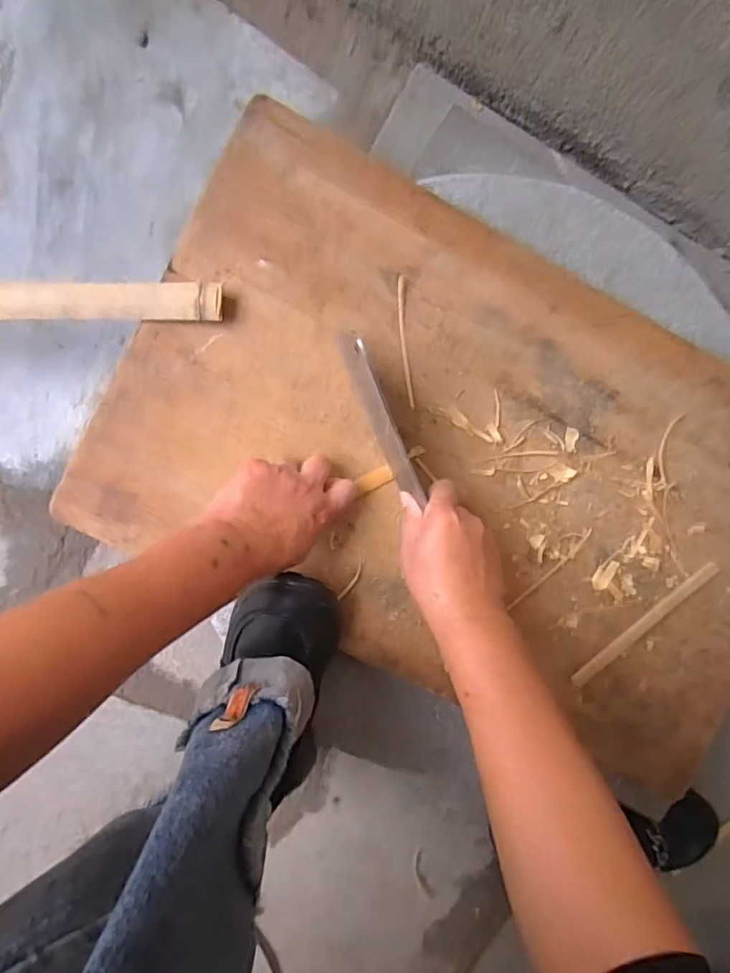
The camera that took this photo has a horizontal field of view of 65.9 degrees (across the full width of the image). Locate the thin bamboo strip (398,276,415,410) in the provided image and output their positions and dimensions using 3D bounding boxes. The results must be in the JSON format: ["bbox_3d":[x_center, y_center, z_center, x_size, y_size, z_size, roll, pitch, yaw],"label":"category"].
[{"bbox_3d":[0.036,-0.129,0.505,0.007,0.004,0.117,-5,93,-7],"label":"thin bamboo strip"}]

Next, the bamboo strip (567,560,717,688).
[{"bbox_3d":[0.268,0.131,0.535,0.175,0.005,0.013,-38,96,-5],"label":"bamboo strip"}]

